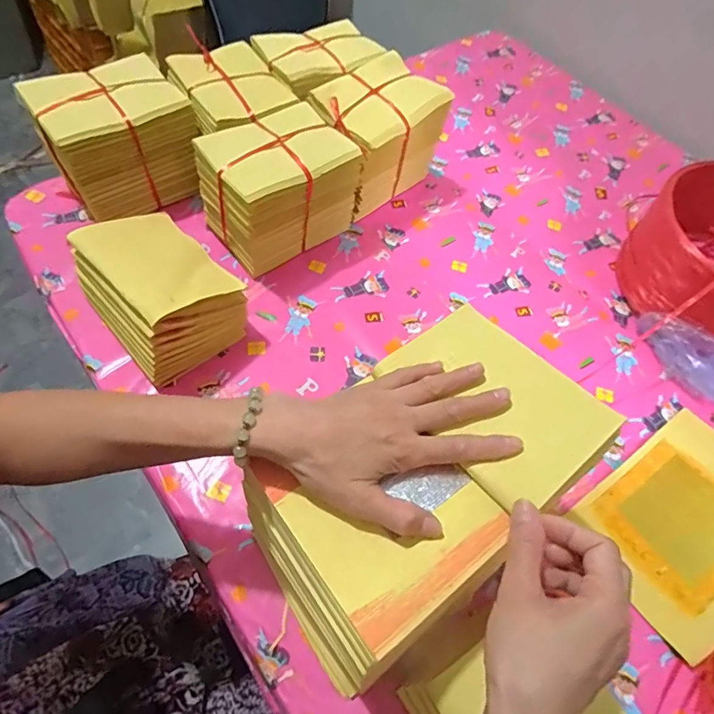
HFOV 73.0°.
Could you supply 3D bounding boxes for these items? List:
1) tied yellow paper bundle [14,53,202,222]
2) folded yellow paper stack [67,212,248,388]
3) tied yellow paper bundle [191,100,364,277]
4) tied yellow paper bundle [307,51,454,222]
[{"bbox_3d":[-0.302,-0.278,0.622,0.169,0.128,0.120,-29,65,-20],"label":"tied yellow paper bundle"},{"bbox_3d":[-0.224,-0.074,0.541,0.161,0.116,0.124,41,64,18],"label":"folded yellow paper stack"},{"bbox_3d":[-0.098,-0.214,0.623,0.171,0.141,0.122,-32,67,-21],"label":"tied yellow paper bundle"},{"bbox_3d":[0.030,-0.310,0.690,0.170,0.151,0.121,-36,68,-23],"label":"tied yellow paper bundle"}]

